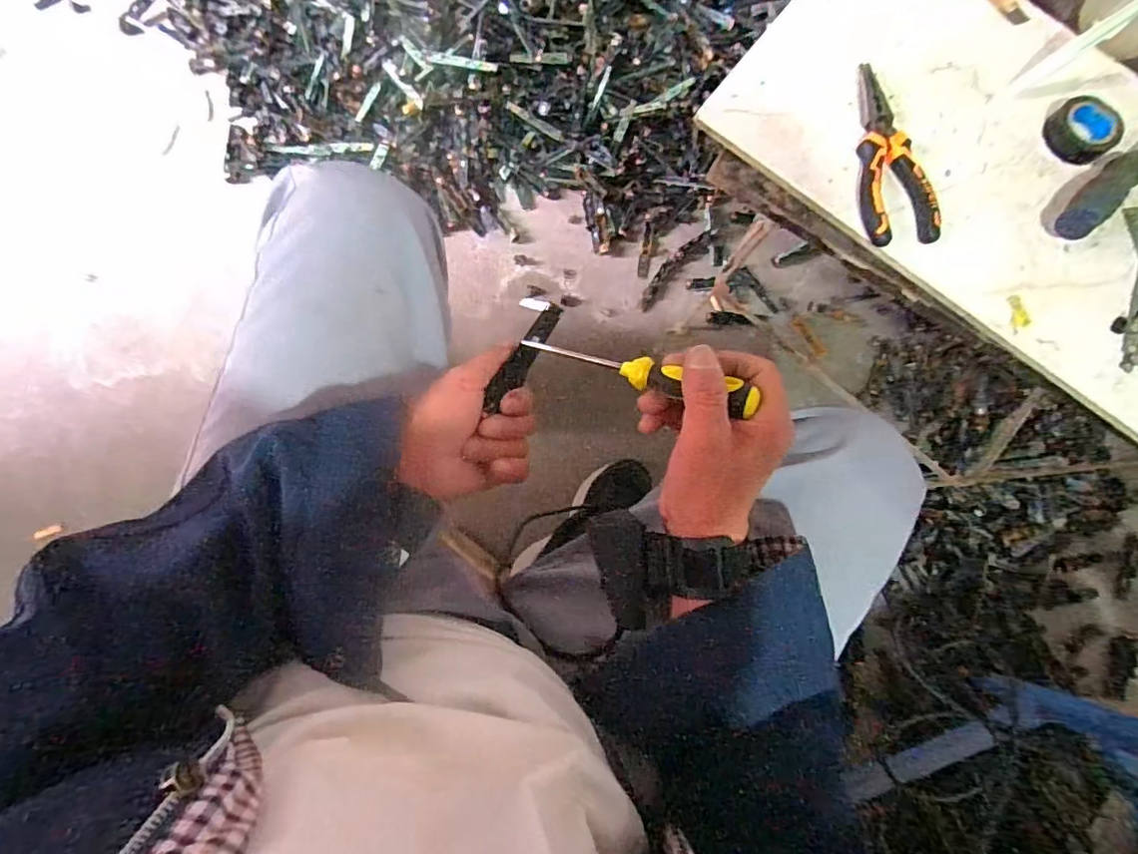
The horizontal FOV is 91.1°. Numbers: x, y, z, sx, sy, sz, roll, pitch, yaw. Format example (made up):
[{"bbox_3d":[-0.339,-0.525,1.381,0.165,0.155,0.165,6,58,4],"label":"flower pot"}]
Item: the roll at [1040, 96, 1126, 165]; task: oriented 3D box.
[{"bbox_3d":[0.444,-0.258,0.482,0.060,0.022,0.056,1,79,-6],"label":"roll"}]

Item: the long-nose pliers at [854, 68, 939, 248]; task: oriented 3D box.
[{"bbox_3d":[0.261,-0.225,0.459,0.053,0.021,0.156,-6,79,-7],"label":"long-nose pliers"}]

